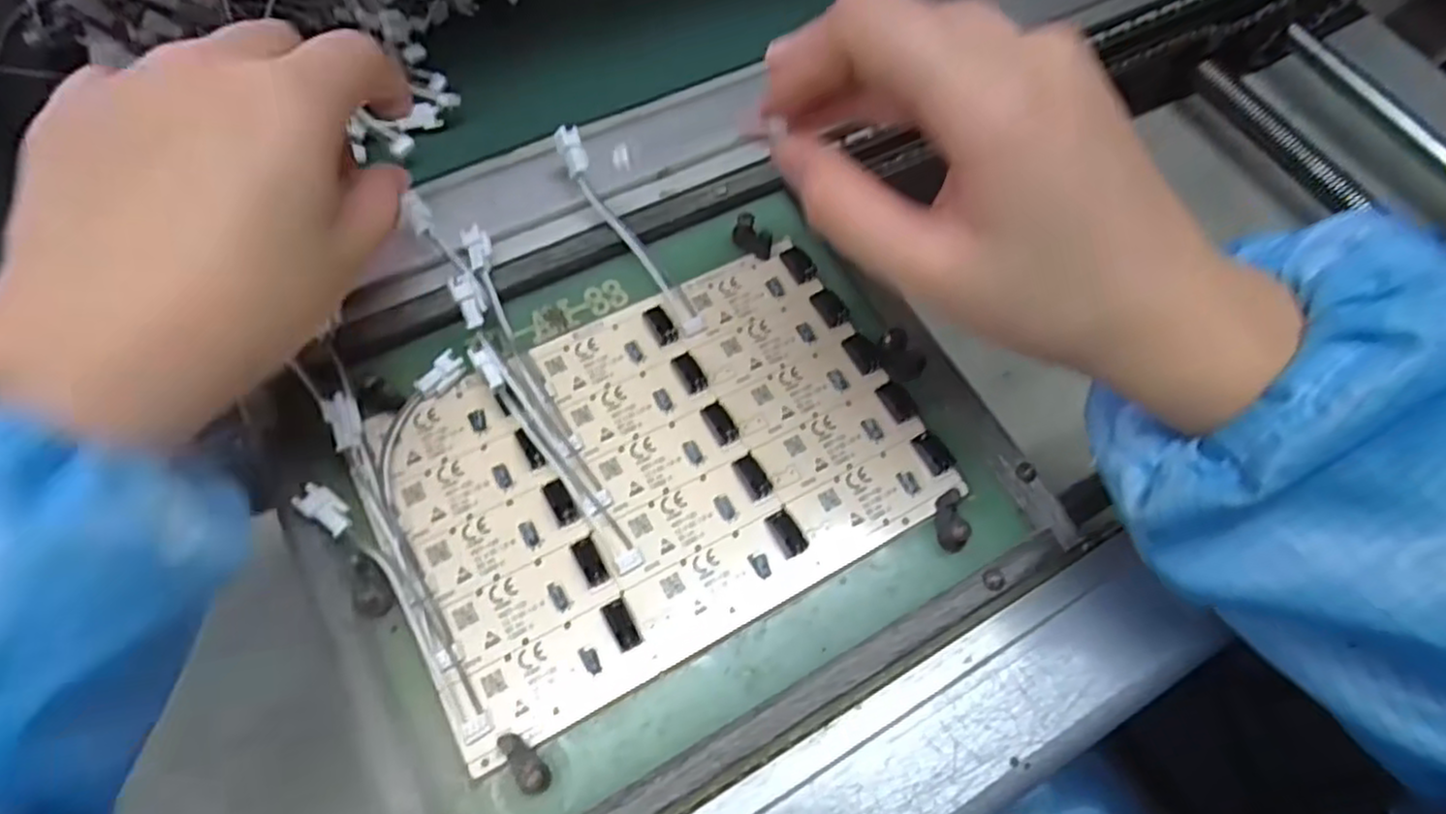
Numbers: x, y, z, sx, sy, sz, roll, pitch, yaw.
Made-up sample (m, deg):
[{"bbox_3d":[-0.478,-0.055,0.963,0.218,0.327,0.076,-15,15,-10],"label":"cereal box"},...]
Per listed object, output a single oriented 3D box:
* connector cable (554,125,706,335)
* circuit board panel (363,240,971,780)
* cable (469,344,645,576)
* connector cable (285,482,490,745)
[{"bbox_3d":[-0.038,-0.071,0.309,0.011,0.012,0.098,-35,89,-17],"label":"connector cable"},{"bbox_3d":[-0.022,0.019,0.278,0.189,0.008,0.126,-26,70,-15],"label":"circuit board panel"},{"bbox_3d":[-0.060,0.017,0.270,0.009,0.015,0.097,-35,72,-17],"label":"cable"},{"bbox_3d":[-0.106,0.064,0.243,0.011,0.018,0.097,-38,72,-17],"label":"connector cable"}]

